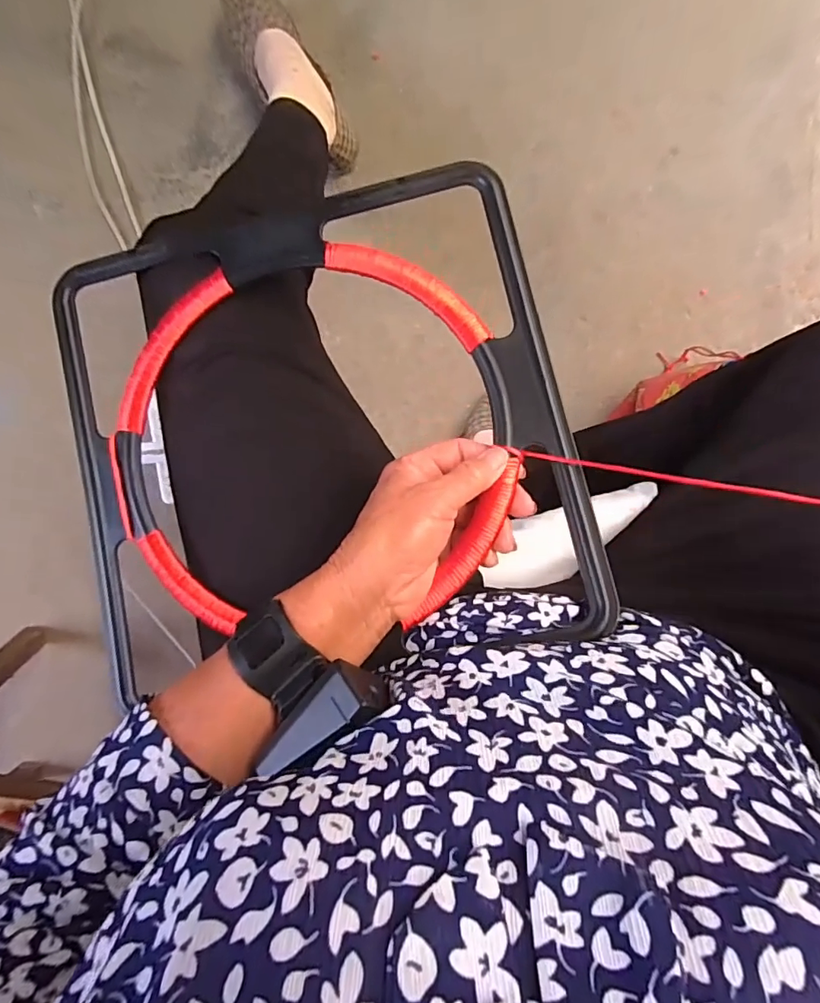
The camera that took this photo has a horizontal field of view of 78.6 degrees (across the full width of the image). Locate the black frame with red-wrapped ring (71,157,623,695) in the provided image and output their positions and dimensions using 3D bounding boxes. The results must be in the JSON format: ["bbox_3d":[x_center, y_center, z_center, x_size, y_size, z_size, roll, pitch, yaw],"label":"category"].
[{"bbox_3d":[-0.068,-0.048,0.335,0.331,0.020,0.319,-12,83,6],"label":"black frame with red-wrapped ring"}]

